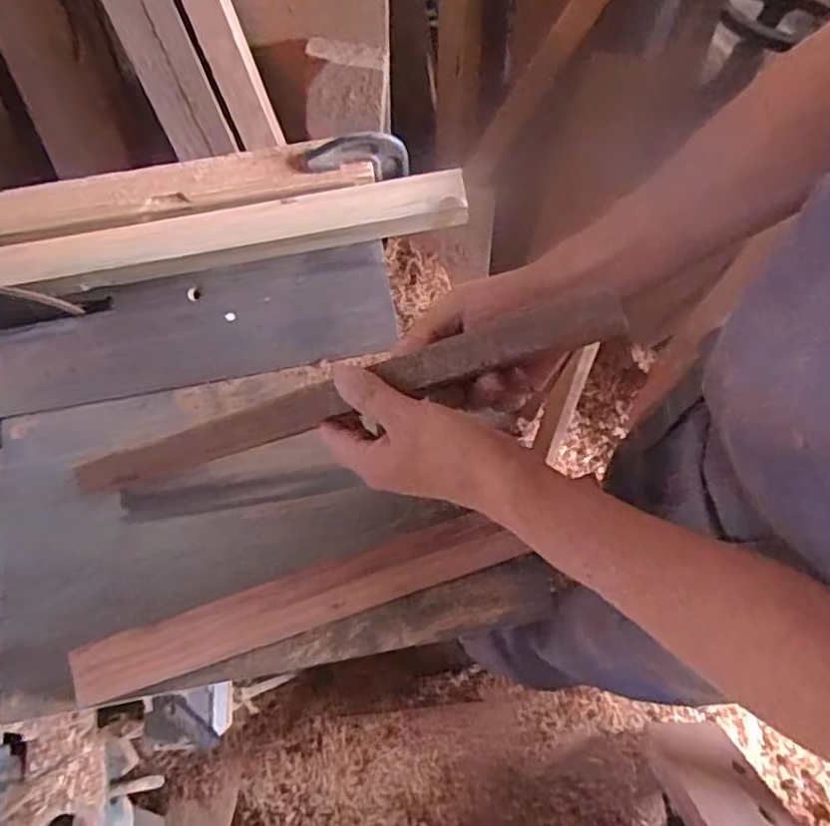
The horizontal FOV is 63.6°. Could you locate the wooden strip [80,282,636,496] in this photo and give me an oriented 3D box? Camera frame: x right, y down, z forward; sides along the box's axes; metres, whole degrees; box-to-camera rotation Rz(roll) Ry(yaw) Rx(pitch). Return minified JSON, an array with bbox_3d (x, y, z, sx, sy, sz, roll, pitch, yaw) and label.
[{"bbox_3d":[-0.073,-0.004,0.477,0.435,0.022,0.027,-17,72,19],"label":"wooden strip"}]

